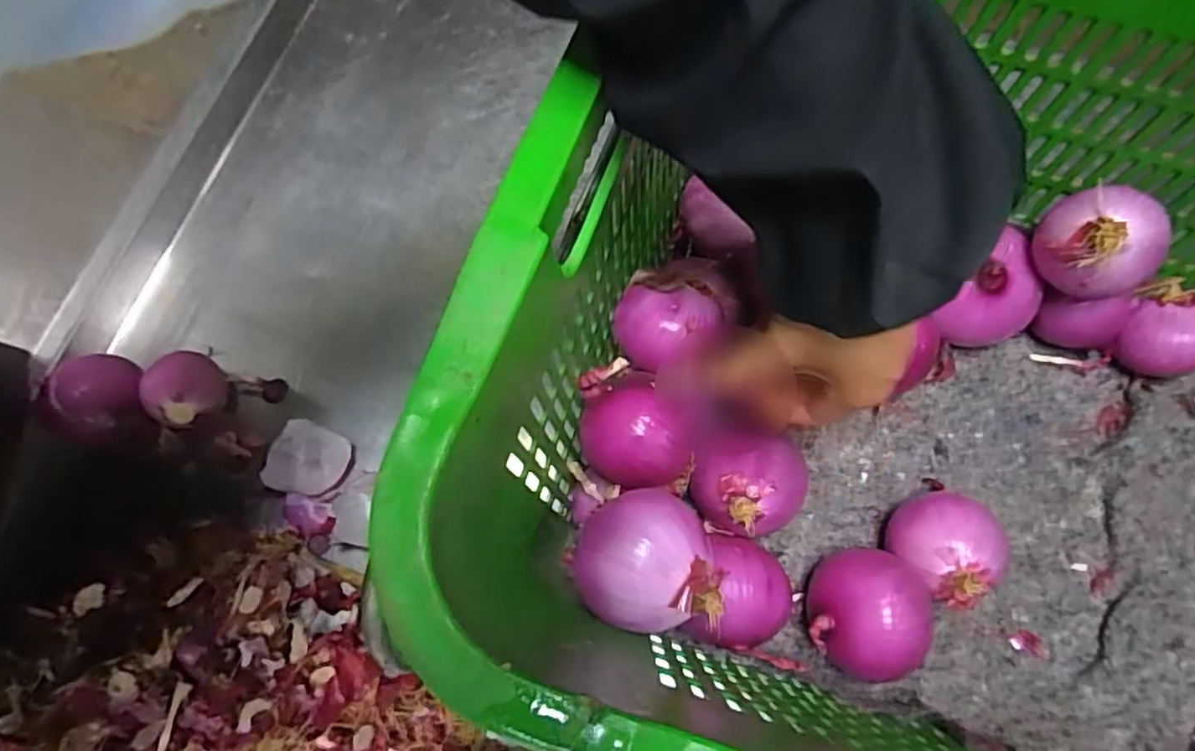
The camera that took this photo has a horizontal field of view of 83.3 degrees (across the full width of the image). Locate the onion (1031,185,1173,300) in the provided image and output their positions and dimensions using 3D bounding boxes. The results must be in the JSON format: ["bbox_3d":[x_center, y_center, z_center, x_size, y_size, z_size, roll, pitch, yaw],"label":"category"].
[{"bbox_3d":[0.327,-0.086,0.439,0.057,0.052,0.069,-35,76,-9],"label":"onion"}]

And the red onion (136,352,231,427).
[{"bbox_3d":[-0.311,0.013,0.507,0.053,0.047,0.056,-4,74,0],"label":"red onion"}]

